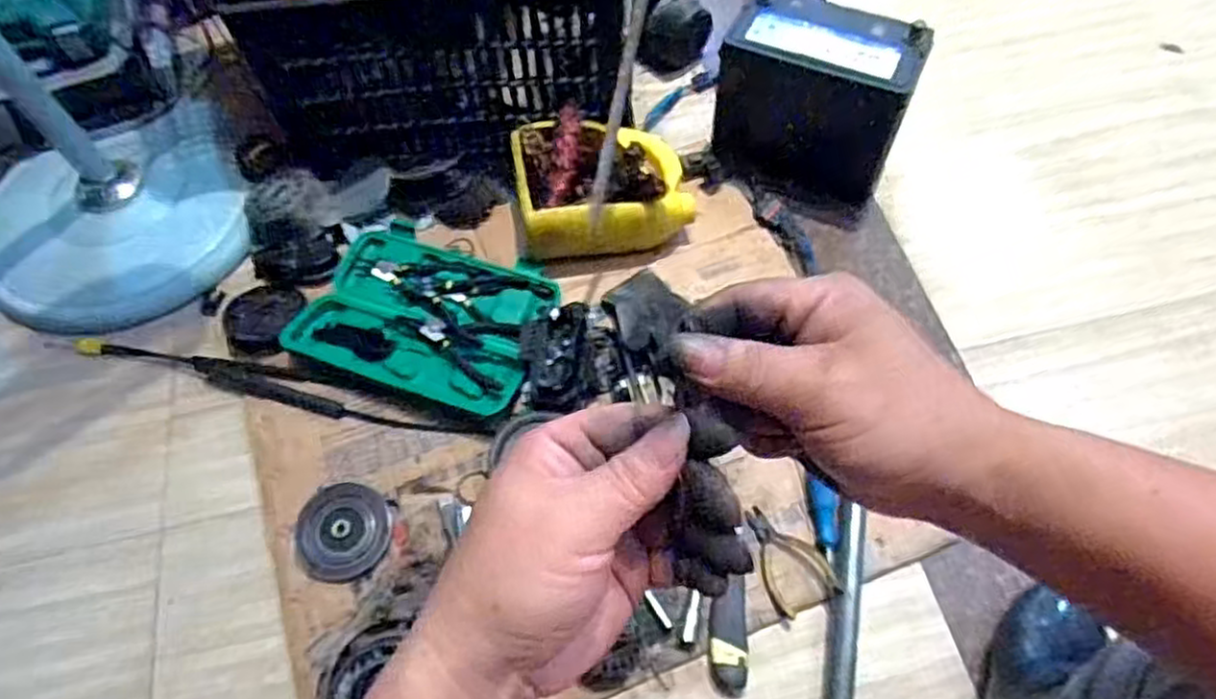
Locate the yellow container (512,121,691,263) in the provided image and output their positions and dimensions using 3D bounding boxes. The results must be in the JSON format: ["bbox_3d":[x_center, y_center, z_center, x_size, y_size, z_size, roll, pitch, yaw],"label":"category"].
[{"bbox_3d":[-0.005,-0.207,0.948,0.217,0.116,0.187,-6,61,0],"label":"yellow container"}]

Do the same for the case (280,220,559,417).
[{"bbox_3d":[-0.223,-0.043,0.924,0.294,0.032,0.221,19,64,13],"label":"case"}]

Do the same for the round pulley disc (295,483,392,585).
[{"bbox_3d":[-0.285,0.198,0.798,0.097,0.019,0.104,-1,61,2],"label":"round pulley disc"}]

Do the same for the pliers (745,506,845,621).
[{"bbox_3d":[0.183,0.218,0.775,0.066,0.015,0.114,-27,61,-11],"label":"pliers"}]

